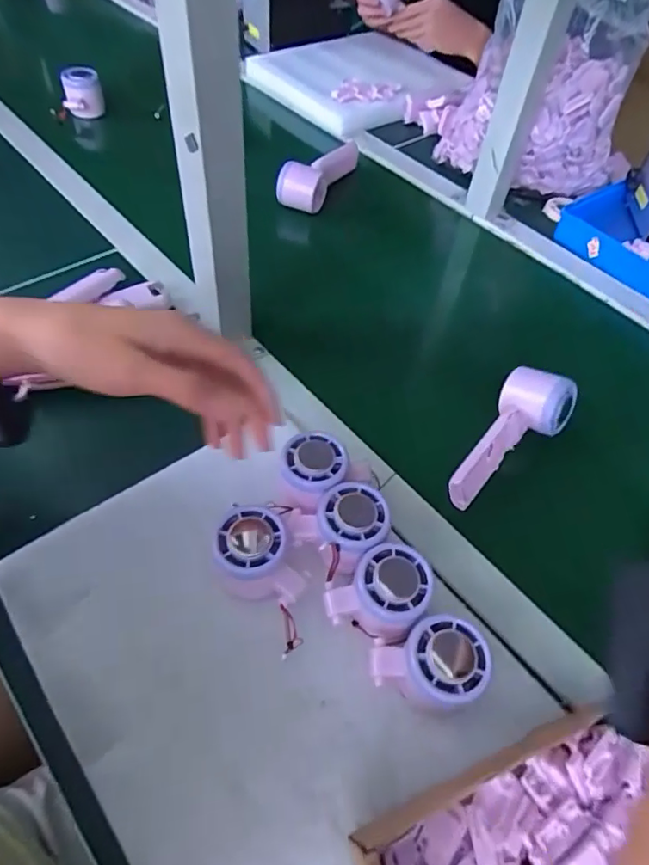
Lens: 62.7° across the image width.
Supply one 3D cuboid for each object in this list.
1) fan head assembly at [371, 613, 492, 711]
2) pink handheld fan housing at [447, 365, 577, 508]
[{"bbox_3d":[0.069,0.160,0.361,0.070,0.051,0.051,-9,55,-9],"label":"fan head assembly"},{"bbox_3d":[0.167,0.003,0.496,0.064,0.040,0.158,39,73,21],"label":"pink handheld fan housing"}]

